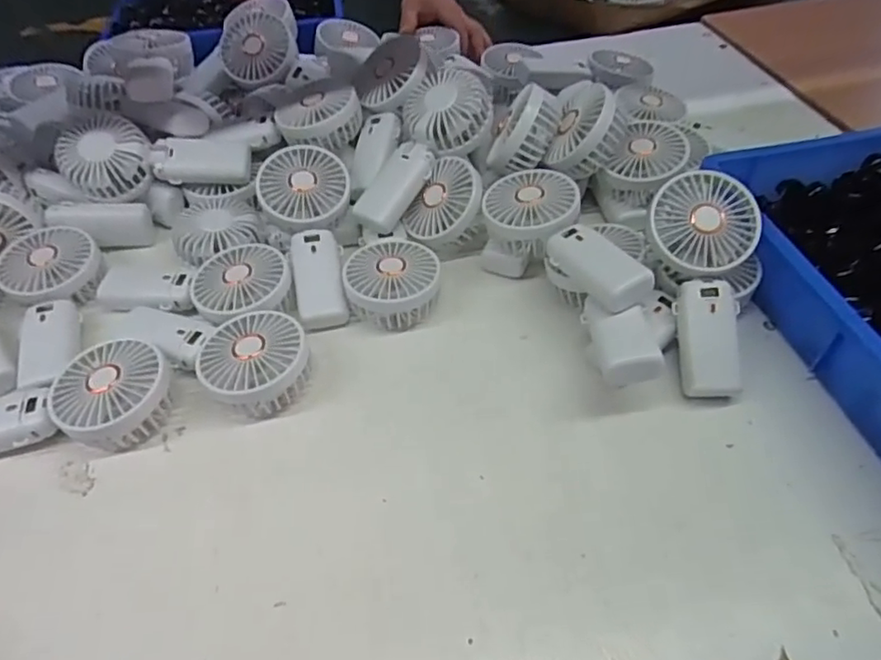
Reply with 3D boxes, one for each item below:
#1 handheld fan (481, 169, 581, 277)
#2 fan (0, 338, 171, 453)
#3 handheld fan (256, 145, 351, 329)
[{"bbox_3d":[0.084,-0.097,0.565,0.087,0.080,0.085,7,49,10],"label":"handheld fan"},{"bbox_3d":[-0.300,0.061,0.465,0.179,0.051,0.083,-8,48,-4],"label":"fan"},{"bbox_3d":[-0.123,-0.089,0.569,0.085,0.045,0.189,-10,72,-6],"label":"handheld fan"}]

